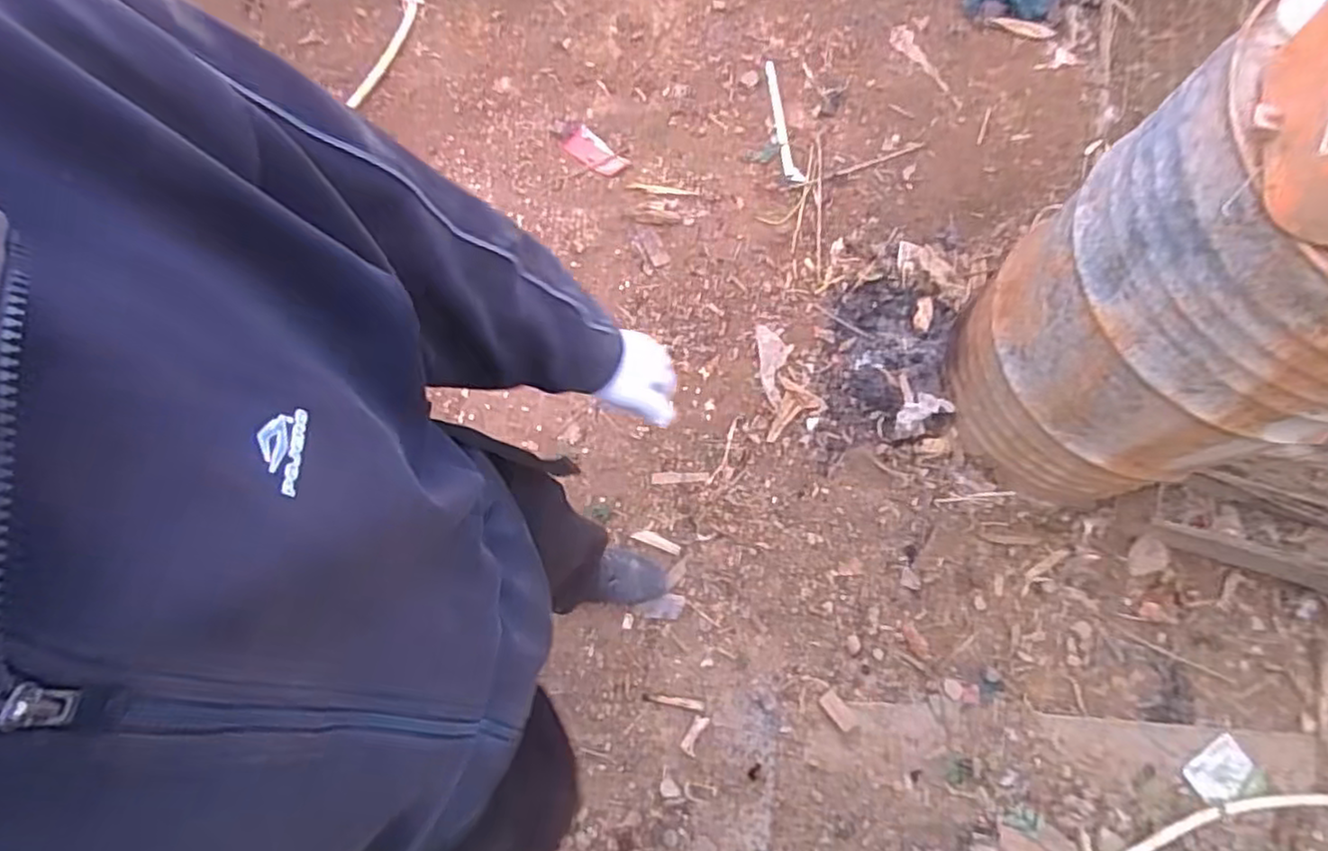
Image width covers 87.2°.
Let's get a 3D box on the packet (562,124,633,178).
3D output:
[{"bbox_3d":[-0.158,-0.617,1.583,0.150,0.015,0.075,41,80,7],"label":"packet"}]

